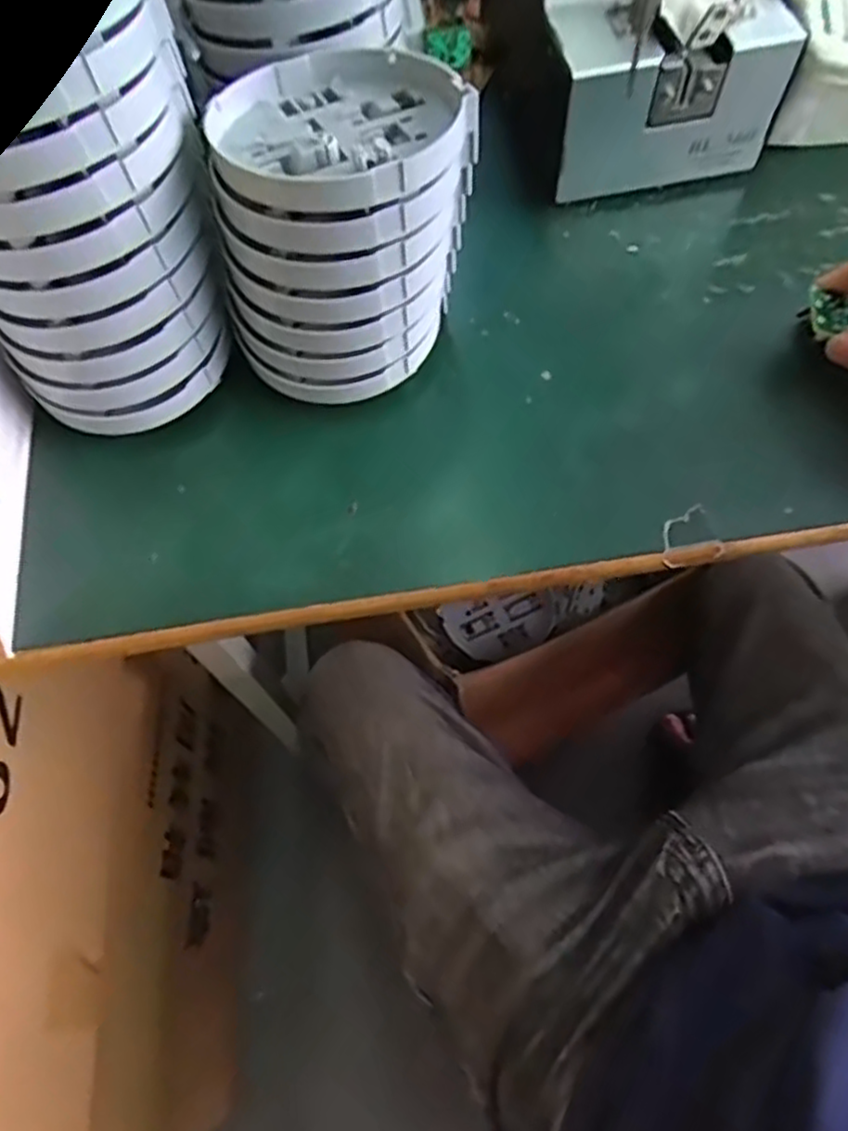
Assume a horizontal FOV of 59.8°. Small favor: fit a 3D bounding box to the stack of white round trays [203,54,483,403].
[{"bbox_3d":[-0.034,-0.157,0.339,0.107,0.105,0.111,4,65,4],"label":"stack of white round trays"}]

